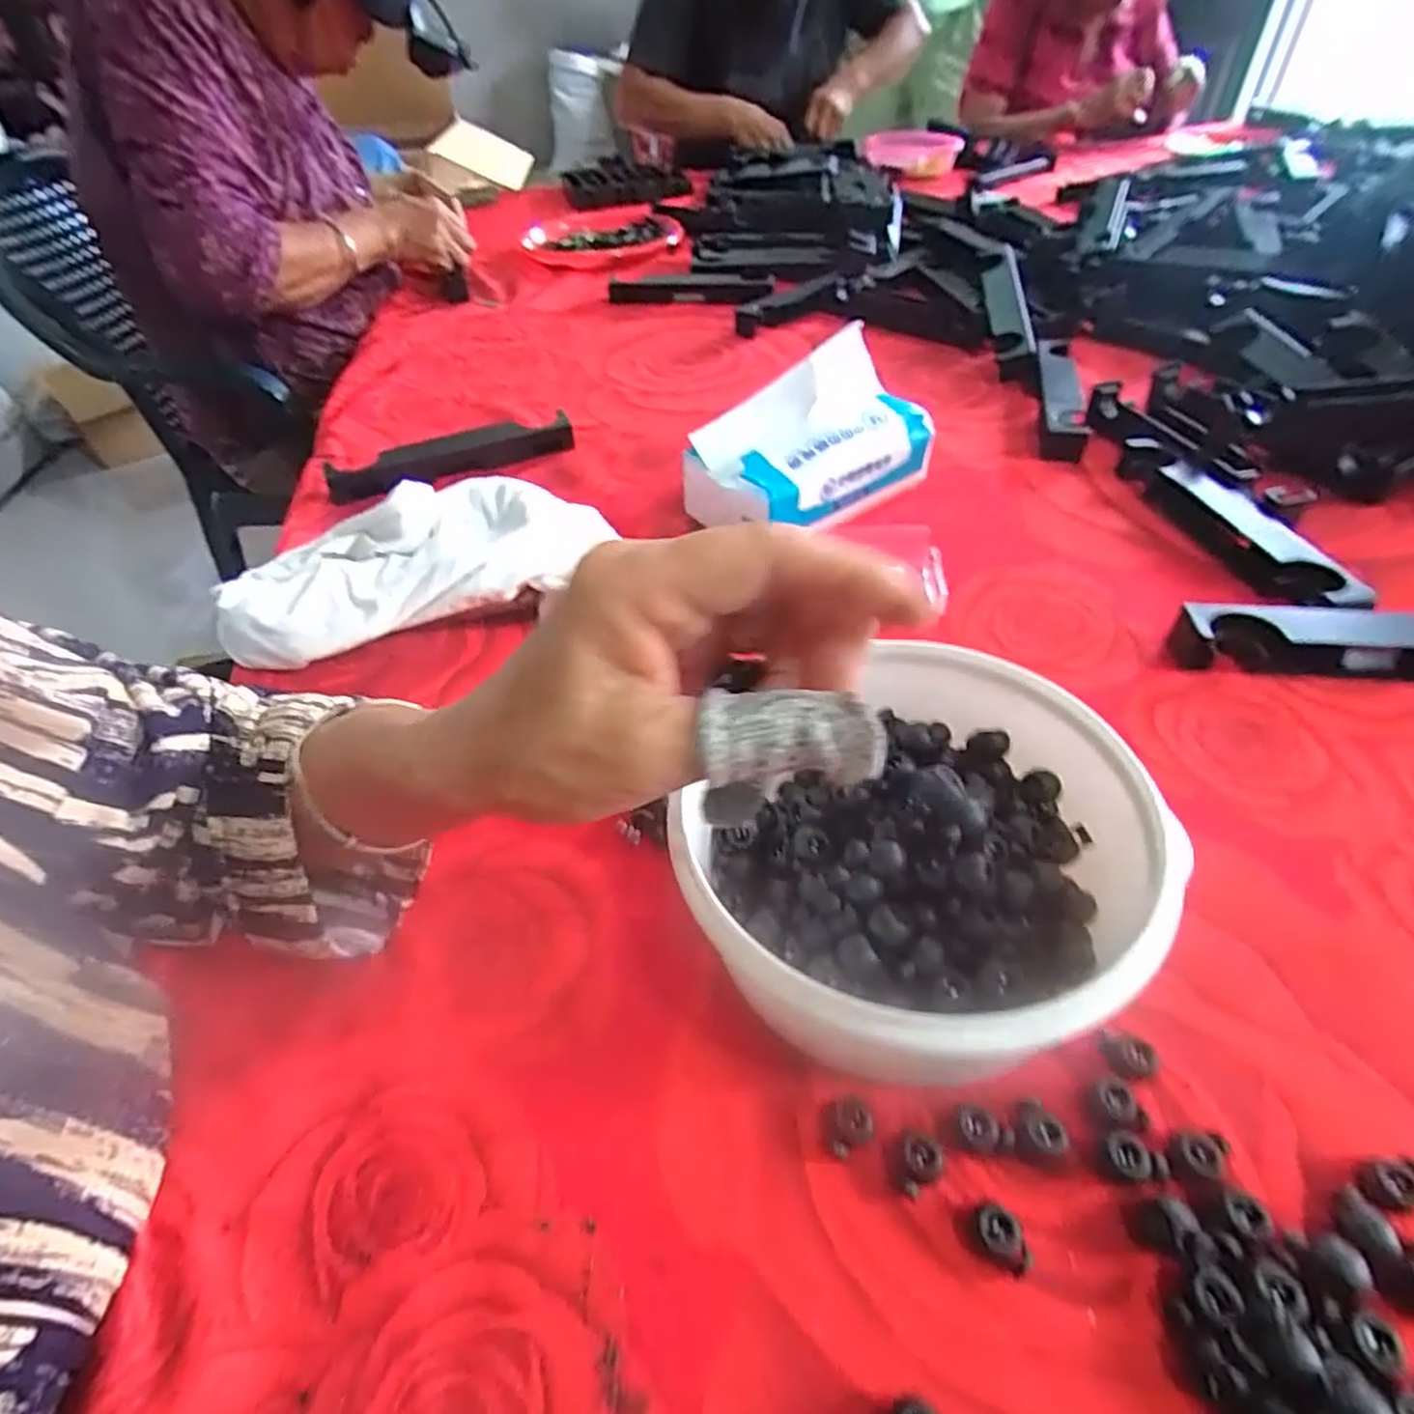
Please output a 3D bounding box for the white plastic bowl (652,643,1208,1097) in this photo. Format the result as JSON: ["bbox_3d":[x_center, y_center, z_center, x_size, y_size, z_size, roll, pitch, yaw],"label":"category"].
[{"bbox_3d":[0.080,0.060,0.269,0.153,0.075,0.134,-34,51,-25],"label":"white plastic bowl"}]

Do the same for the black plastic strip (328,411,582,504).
[{"bbox_3d":[-0.209,-0.205,0.596,0.196,0.029,0.021,-16,46,-10],"label":"black plastic strip"}]

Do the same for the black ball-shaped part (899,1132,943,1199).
[{"bbox_3d":[0.067,0.146,0.233,0.015,0.010,0.013,-26,48,-19],"label":"black ball-shaped part"}]

